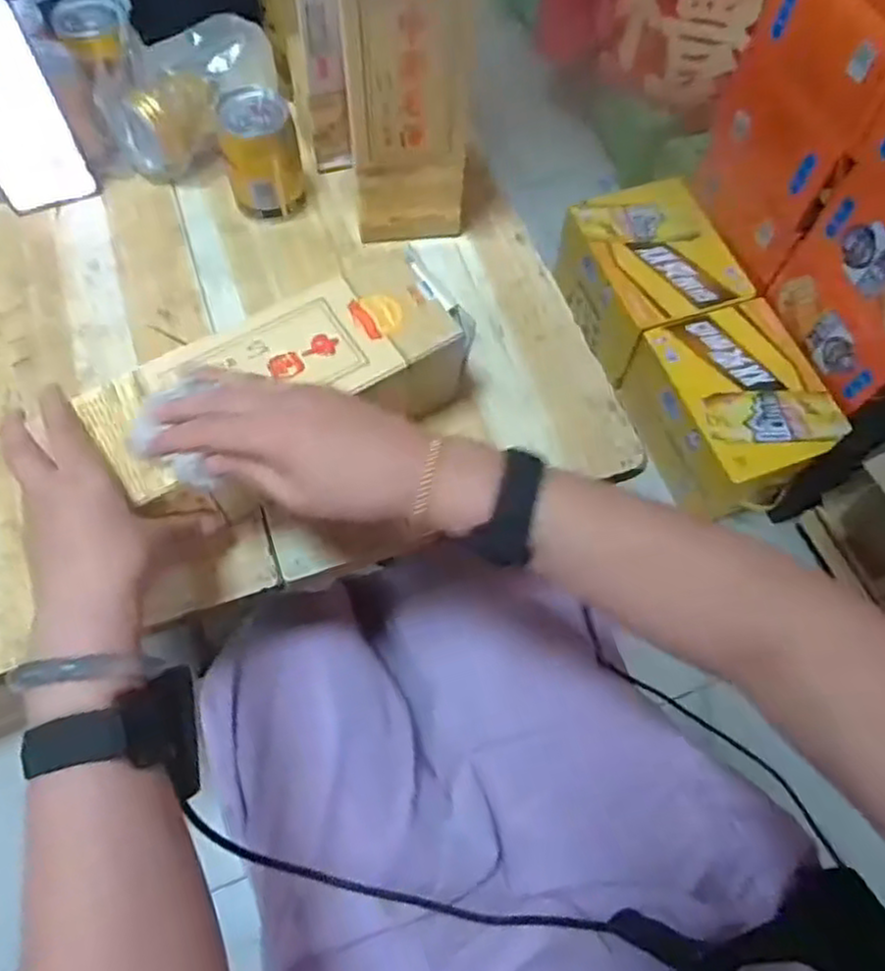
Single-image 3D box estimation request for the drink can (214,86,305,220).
[{"bbox_3d":[-0.155,-0.281,0.619,0.060,0.093,0.059,1,65,-1],"label":"drink can"}]

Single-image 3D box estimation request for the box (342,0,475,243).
[{"bbox_3d":[-0.024,-0.315,0.535,0.090,0.289,0.088,0,65,-2],"label":"box"}]

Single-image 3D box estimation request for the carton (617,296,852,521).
[{"bbox_3d":[0.444,-0.115,1.115,0.201,0.190,0.278,-18,66,-10],"label":"carton"}]

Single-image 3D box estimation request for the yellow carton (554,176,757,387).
[{"bbox_3d":[0.347,-0.360,1.208,0.217,0.174,0.284,-20,67,-10],"label":"yellow carton"}]

